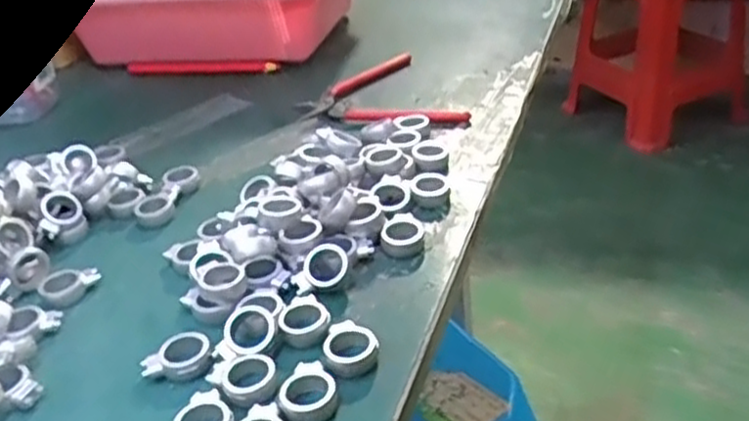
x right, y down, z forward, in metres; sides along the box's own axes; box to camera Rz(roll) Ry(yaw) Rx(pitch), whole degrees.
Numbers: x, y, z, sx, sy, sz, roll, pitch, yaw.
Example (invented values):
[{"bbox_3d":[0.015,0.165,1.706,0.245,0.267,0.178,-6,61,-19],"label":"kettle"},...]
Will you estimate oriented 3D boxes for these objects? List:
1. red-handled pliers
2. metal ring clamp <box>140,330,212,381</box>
[{"bbox_3d":[-0.002,-0.093,0.611,0.112,0.011,0.141,-15,32,-11],"label":"red-handled pliers"},{"bbox_3d":[-0.097,0.074,0.364,0.033,0.010,0.027,-24,35,-25],"label":"metal ring clamp"}]

